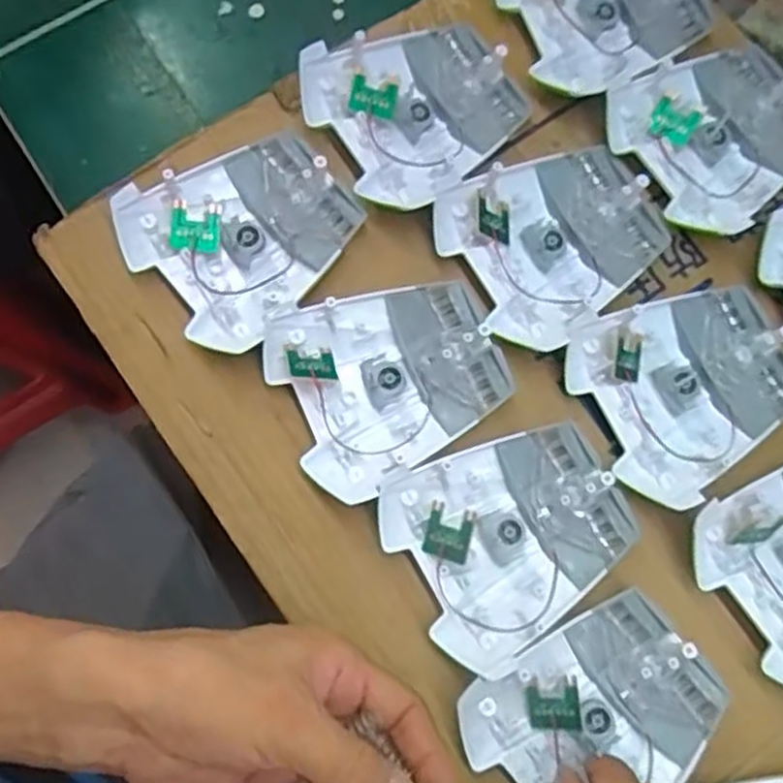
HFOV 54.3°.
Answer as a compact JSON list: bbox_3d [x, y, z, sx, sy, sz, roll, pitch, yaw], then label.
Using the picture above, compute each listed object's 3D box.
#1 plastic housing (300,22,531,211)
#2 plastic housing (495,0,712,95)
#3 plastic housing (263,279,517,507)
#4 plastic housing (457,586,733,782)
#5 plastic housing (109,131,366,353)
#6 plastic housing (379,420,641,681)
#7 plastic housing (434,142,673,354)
[{"bbox_3d":[0.016,-0.153,0.406,0.107,0.026,0.094,-33,82,-8],"label":"plastic housing"},{"bbox_3d":[0.122,-0.214,0.421,0.109,0.022,0.096,-16,80,-5],"label":"plastic housing"},{"bbox_3d":[0.000,-0.007,0.375,0.106,0.021,0.093,-24,81,-6],"label":"plastic housing"},{"bbox_3d":[0.092,0.147,0.346,0.111,0.017,0.078,-28,79,-5],"label":"plastic housing"},{"bbox_3d":[-0.074,-0.081,0.393,0.106,0.026,0.095,-38,82,-8],"label":"plastic housing"},{"bbox_3d":[0.058,0.067,0.360,0.107,0.016,0.093,-28,81,-7],"label":"plastic housing"},{"bbox_3d":[0.086,-0.080,0.394,0.109,0.019,0.092,-30,81,-7],"label":"plastic housing"}]

